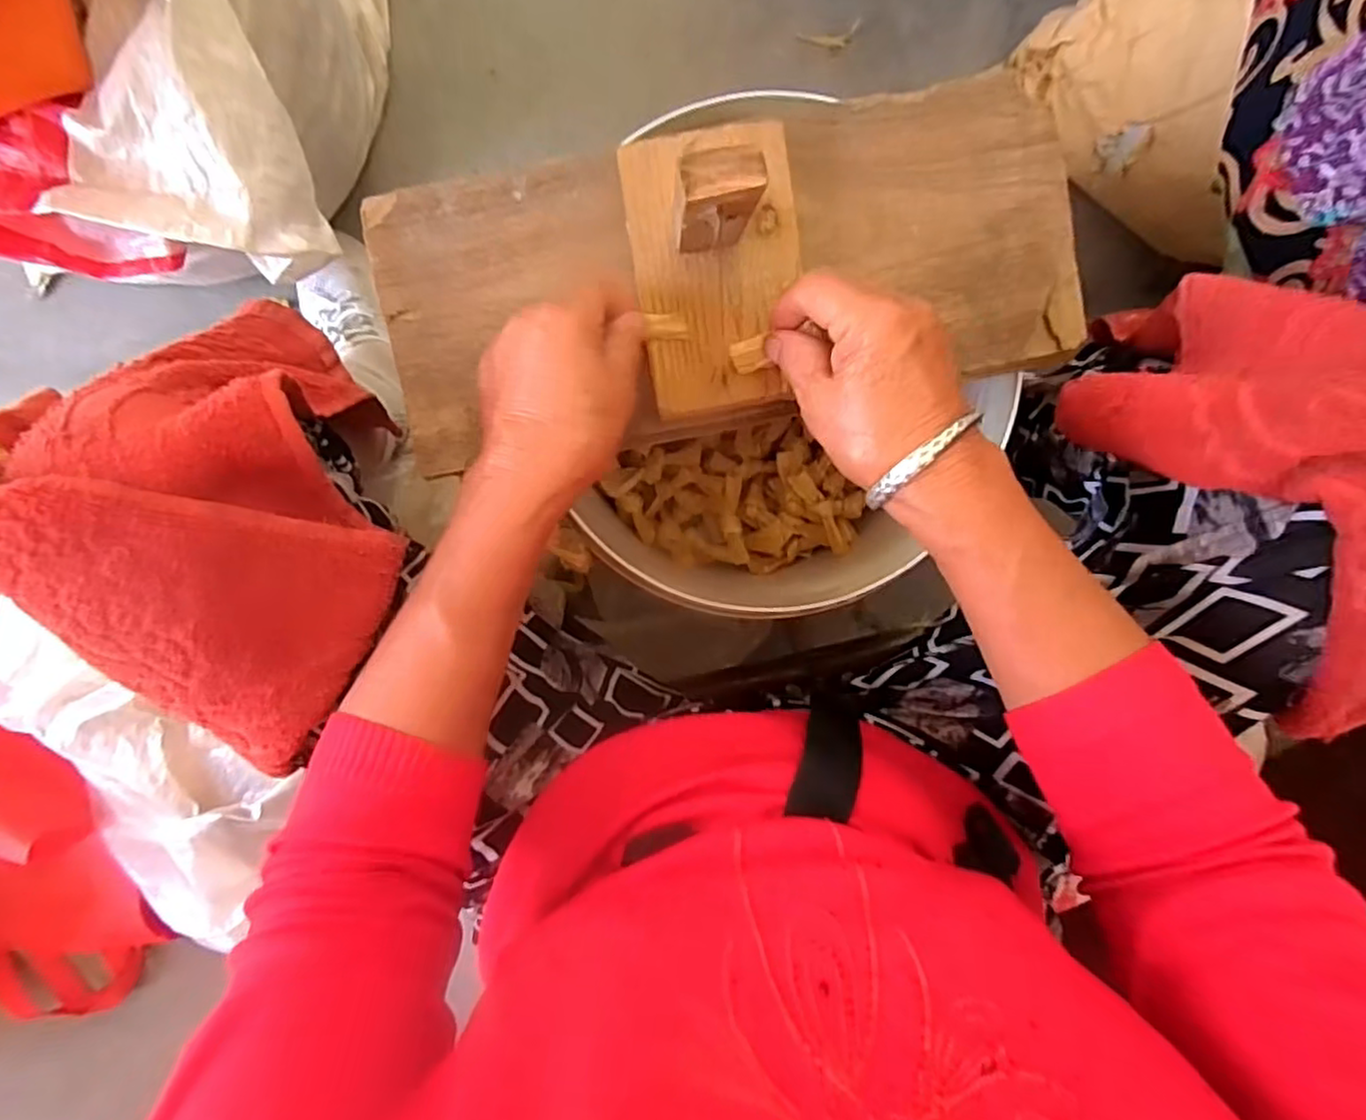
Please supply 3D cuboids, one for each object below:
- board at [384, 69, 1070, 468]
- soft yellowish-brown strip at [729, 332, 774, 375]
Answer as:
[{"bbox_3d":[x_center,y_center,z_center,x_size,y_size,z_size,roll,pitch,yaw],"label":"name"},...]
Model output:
[{"bbox_3d":[0.025,-0.160,0.371,0.383,0.030,0.155,-10,95,1],"label":"board"},{"bbox_3d":[0.036,-0.109,0.356,0.019,0.010,0.016,-15,95,1],"label":"soft yellowish-brown strip"}]

